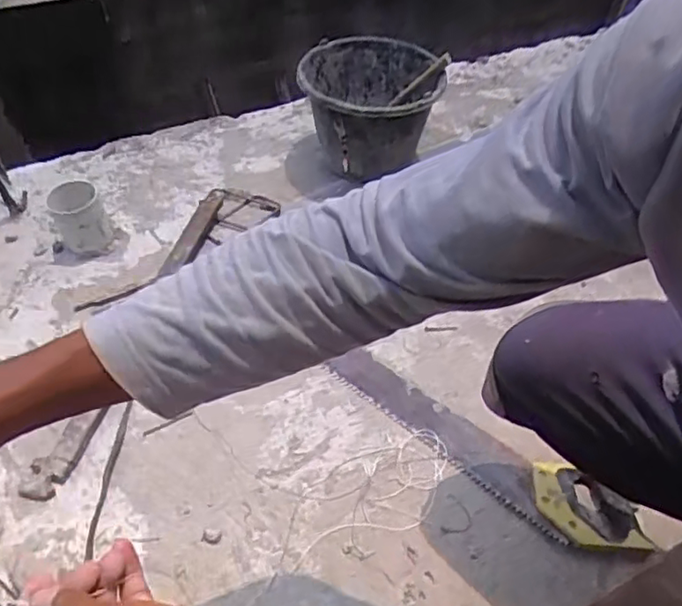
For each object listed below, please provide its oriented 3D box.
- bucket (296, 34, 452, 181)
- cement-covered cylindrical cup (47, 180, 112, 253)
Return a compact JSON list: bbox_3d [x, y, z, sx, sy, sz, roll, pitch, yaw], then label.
[{"bbox_3d":[0.053,-0.405,1.282,0.260,0.209,0.260,1,50,-1],"label":"bucket"},{"bbox_3d":[-0.472,-0.148,1.103,0.089,0.117,0.077,-23,54,-19],"label":"cement-covered cylindrical cup"}]

